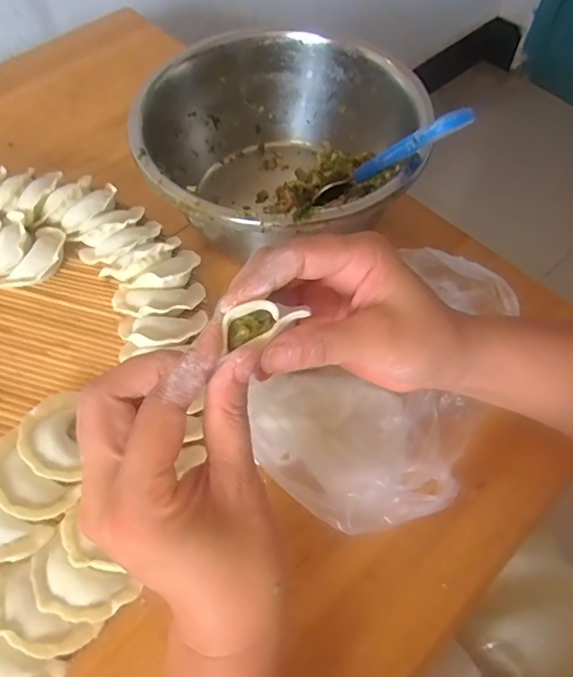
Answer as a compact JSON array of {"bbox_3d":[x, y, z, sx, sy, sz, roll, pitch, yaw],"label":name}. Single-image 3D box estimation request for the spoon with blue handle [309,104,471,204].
[{"bbox_3d":[0.067,-0.121,0.343,0.013,0.136,0.027,48,64,-18],"label":"spoon with blue handle"}]

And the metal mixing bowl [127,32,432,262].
[{"bbox_3d":[-0.004,-0.140,0.401,0.199,0.107,0.209,0,59,0],"label":"metal mixing bowl"}]

